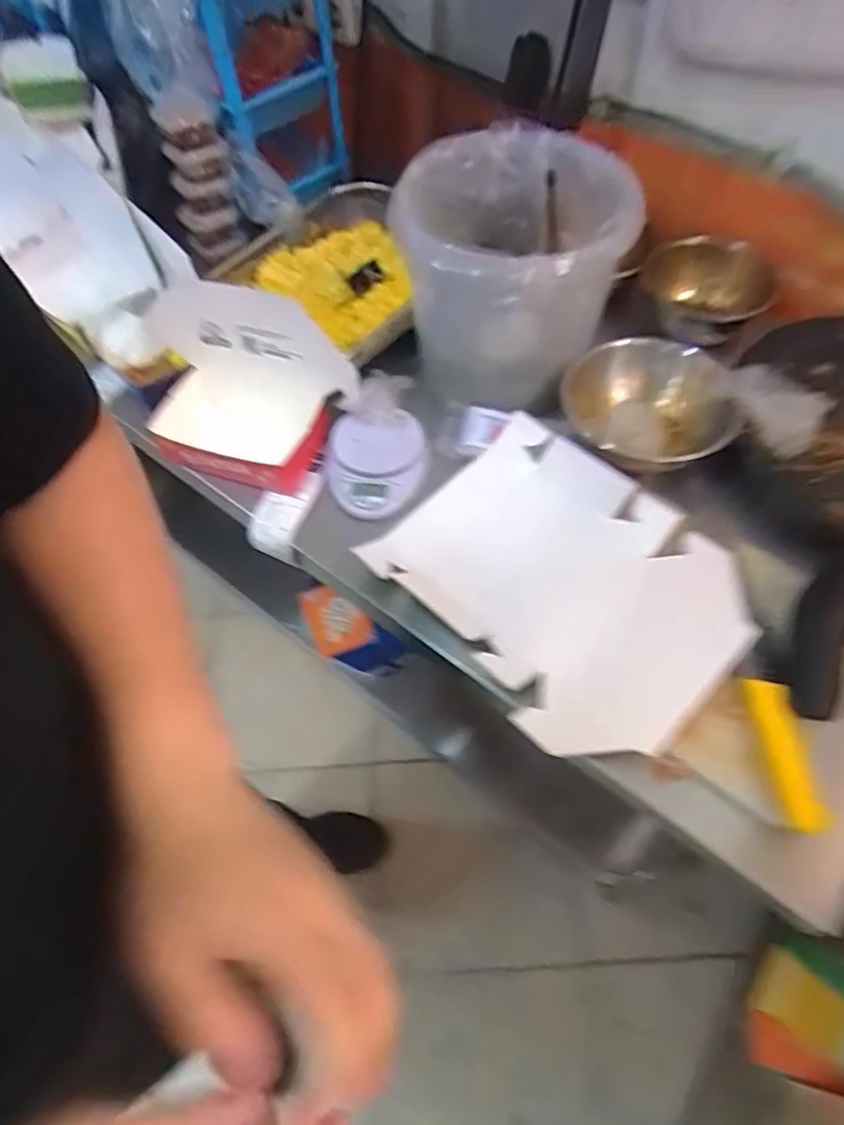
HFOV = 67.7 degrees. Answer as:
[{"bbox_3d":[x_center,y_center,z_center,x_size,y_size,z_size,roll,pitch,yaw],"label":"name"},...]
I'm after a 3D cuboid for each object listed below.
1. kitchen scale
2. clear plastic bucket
[{"bbox_3d":[-0.054,-0.116,0.739,0.118,0.045,0.126,-5,58,0],"label":"kitchen scale"},{"bbox_3d":[0.099,-0.332,0.748,0.236,0.232,0.255,-1,58,2],"label":"clear plastic bucket"}]

